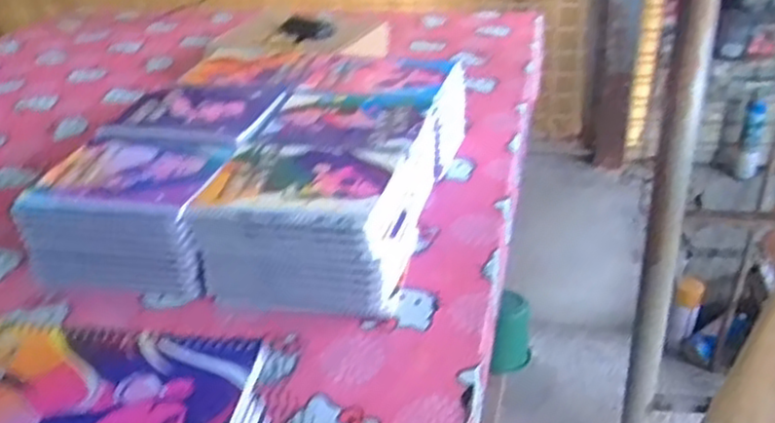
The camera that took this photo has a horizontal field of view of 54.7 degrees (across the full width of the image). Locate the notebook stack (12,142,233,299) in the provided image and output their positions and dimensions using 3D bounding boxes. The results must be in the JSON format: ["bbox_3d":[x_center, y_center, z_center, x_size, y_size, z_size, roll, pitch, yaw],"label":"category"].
[{"bbox_3d":[-0.286,0.006,0.859,0.197,0.118,0.158,2,30,10],"label":"notebook stack"}]

